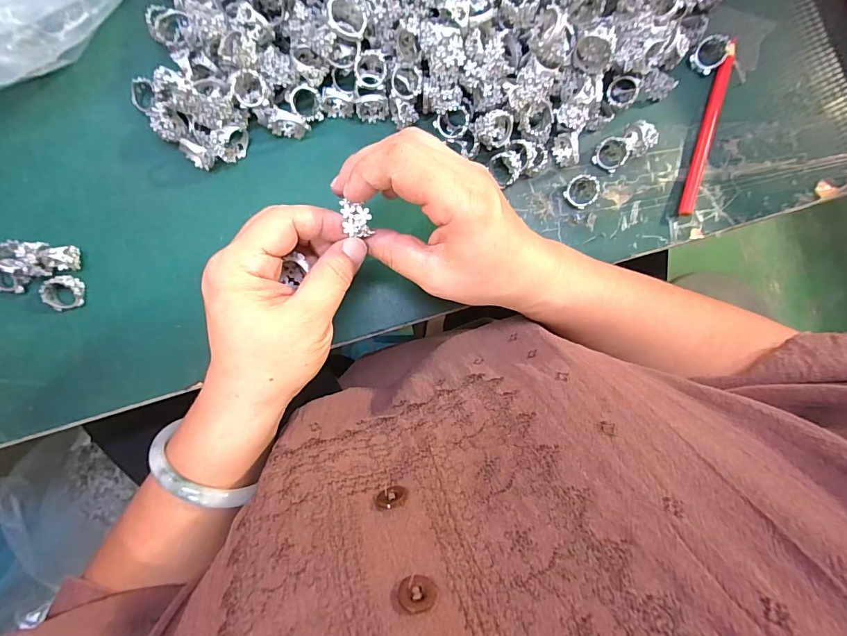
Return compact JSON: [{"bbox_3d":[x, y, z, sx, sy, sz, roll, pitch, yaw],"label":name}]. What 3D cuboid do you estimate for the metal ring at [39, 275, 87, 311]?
[{"bbox_3d":[-0.240,-0.016,0.271,0.021,0.013,0.023,0,88,-5],"label":"metal ring"}]

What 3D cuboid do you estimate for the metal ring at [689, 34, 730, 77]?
[{"bbox_3d":[0.217,-0.201,0.311,0.022,0.007,0.027,29,112,1],"label":"metal ring"}]

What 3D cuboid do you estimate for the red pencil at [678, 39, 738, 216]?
[{"bbox_3d":[0.217,-0.143,0.310,0.012,0.010,0.138,16,87,-4],"label":"red pencil"}]

